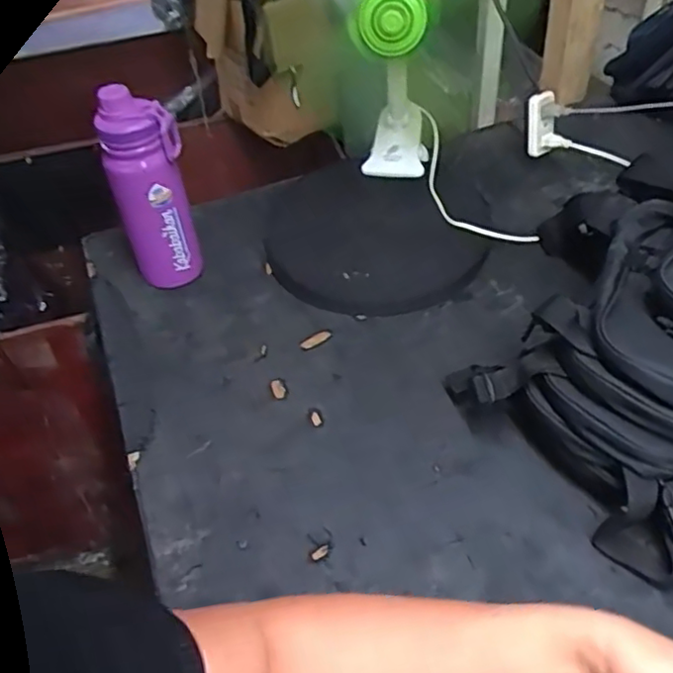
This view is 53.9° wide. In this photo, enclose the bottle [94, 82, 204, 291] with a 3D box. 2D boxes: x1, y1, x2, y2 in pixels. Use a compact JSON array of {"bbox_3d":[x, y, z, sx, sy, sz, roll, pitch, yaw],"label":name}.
[{"bbox_3d":[-0.206,-0.158,0.747,0.062,0.231,0.067,-3,44,3],"label":"bottle"}]

